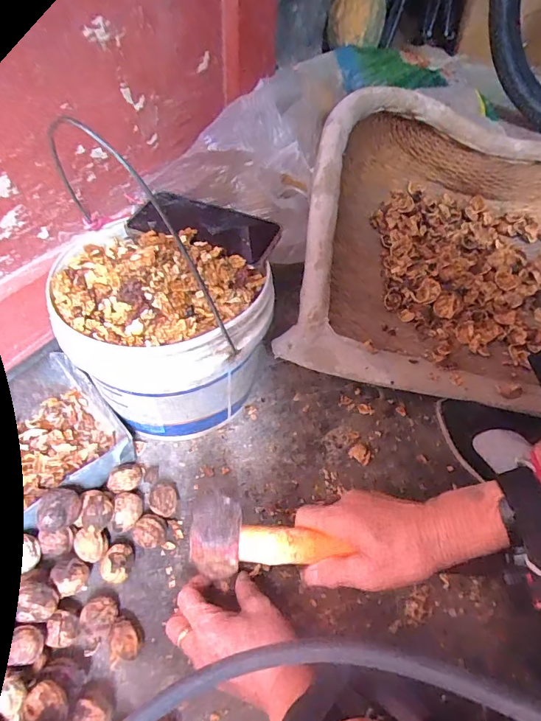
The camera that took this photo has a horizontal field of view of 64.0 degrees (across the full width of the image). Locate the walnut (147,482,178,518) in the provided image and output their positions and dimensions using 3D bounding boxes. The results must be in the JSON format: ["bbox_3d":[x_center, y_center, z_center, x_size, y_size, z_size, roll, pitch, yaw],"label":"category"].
[{"bbox_3d":[-0.107,0.143,0.438,0.027,0.027,0.033,-19,54,-16],"label":"walnut"}]

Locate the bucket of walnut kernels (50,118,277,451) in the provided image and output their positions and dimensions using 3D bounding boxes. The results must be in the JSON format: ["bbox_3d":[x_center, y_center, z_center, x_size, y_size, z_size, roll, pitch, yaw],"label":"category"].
[{"bbox_3d":[-0.115,-0.042,0.482,0.196,0.192,0.207,-19,54,-16],"label":"bucket of walnut kernels"}]

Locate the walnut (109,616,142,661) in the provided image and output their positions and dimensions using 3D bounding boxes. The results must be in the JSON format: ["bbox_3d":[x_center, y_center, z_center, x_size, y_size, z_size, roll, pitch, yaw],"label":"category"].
[{"bbox_3d":[-0.121,0.233,0.362,0.024,0.021,0.031,-26,56,-21],"label":"walnut"}]

